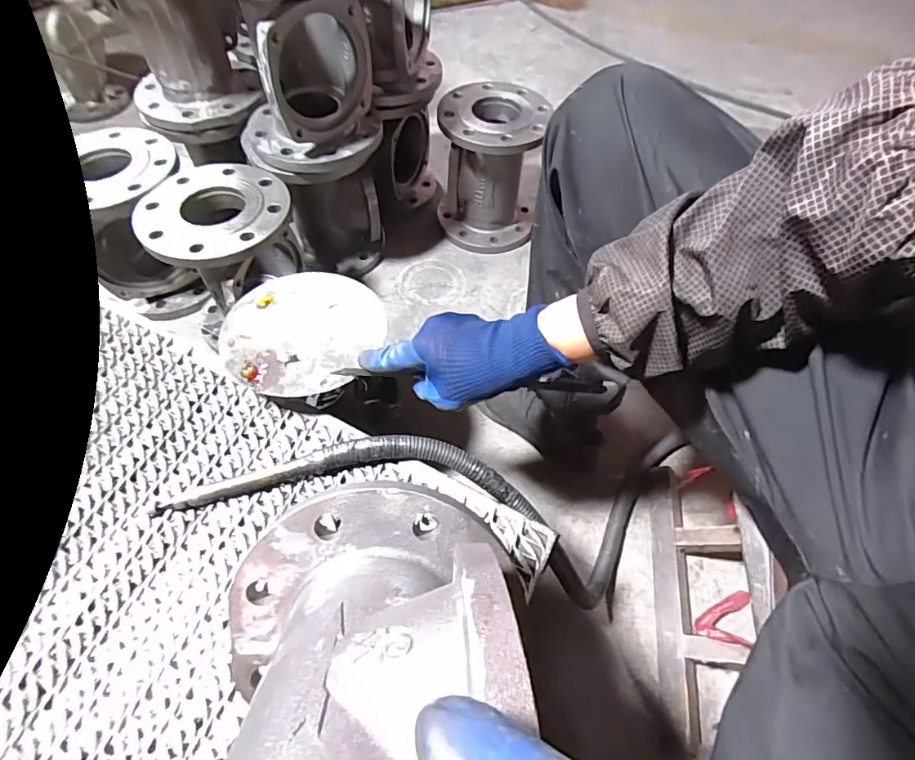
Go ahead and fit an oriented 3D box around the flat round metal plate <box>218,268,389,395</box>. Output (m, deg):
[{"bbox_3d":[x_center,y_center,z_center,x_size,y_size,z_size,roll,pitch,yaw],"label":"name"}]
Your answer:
[{"bbox_3d":[-0.159,-0.054,0.495,0.165,0.010,0.155,1,56,-1],"label":"flat round metal plate"}]

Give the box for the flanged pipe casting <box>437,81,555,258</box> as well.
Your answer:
[{"bbox_3d":[0.059,-0.387,0.902,0.188,0.243,0.172,8,57,3],"label":"flanged pipe casting"}]

